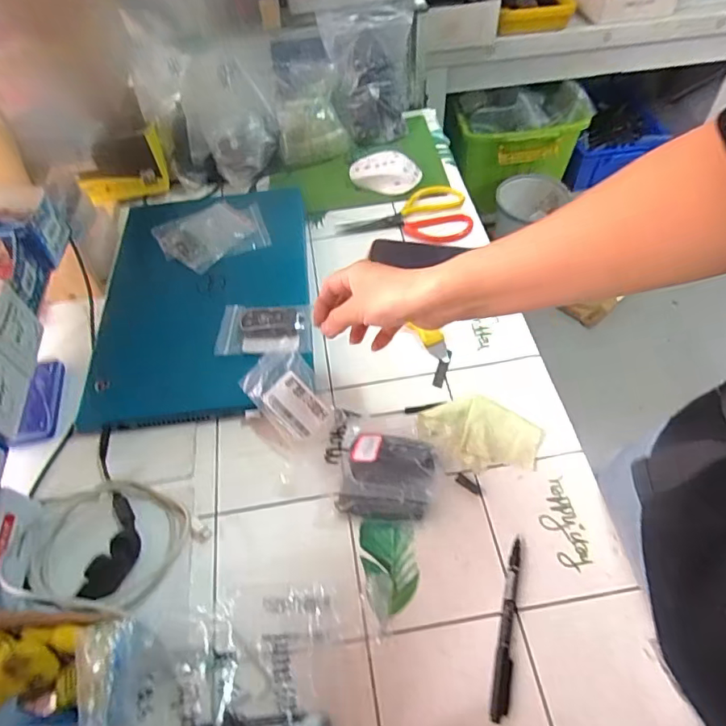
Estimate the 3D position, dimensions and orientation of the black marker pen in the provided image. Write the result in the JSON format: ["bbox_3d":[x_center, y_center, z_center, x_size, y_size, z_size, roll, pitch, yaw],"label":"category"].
[{"bbox_3d":[0.111,0.199,0.390,0.012,0.005,0.129,11,56,11],"label":"black marker pen"}]

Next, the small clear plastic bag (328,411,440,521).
[{"bbox_3d":[0.018,0.087,0.463,0.098,0.028,0.106,-1,54,2],"label":"small clear plastic bag"}]

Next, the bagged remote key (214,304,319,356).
[{"bbox_3d":[-0.102,-0.034,0.541,0.102,0.023,0.063,-1,54,3],"label":"bagged remote key"}]

